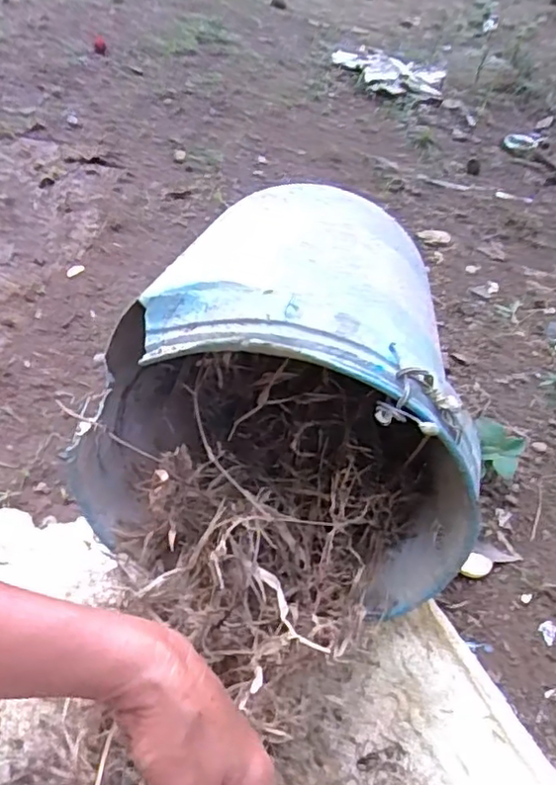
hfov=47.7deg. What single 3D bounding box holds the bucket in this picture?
[{"bbox_3d":[0.019,-0.019,0.533,0.291,0.238,0.278,15,45,0],"label":"bucket"}]

